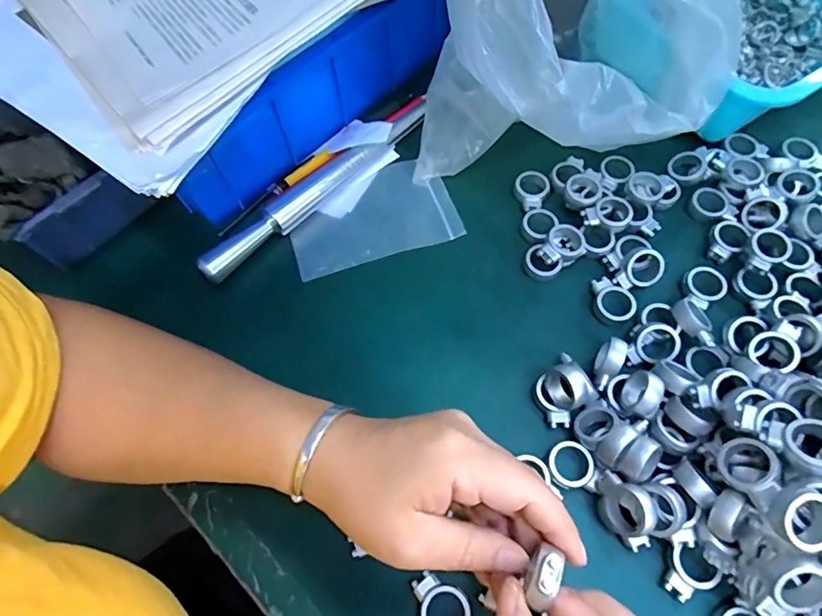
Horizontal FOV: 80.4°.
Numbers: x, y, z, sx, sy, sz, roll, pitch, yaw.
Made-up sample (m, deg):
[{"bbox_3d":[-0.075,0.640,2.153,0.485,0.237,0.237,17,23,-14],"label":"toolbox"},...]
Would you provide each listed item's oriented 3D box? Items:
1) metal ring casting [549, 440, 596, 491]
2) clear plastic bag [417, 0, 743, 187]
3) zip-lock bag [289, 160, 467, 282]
[{"bbox_3d":[0.093,0.092,0.284,0.025,0.007,0.027,-1,66,3],"label":"metal ring casting"},{"bbox_3d":[0.095,-0.159,0.306,0.177,0.173,0.122,-19,67,-5],"label":"clear plastic bag"},{"bbox_3d":[-0.030,-0.069,0.370,0.122,0.006,0.076,-17,65,-6],"label":"zip-lock bag"}]

